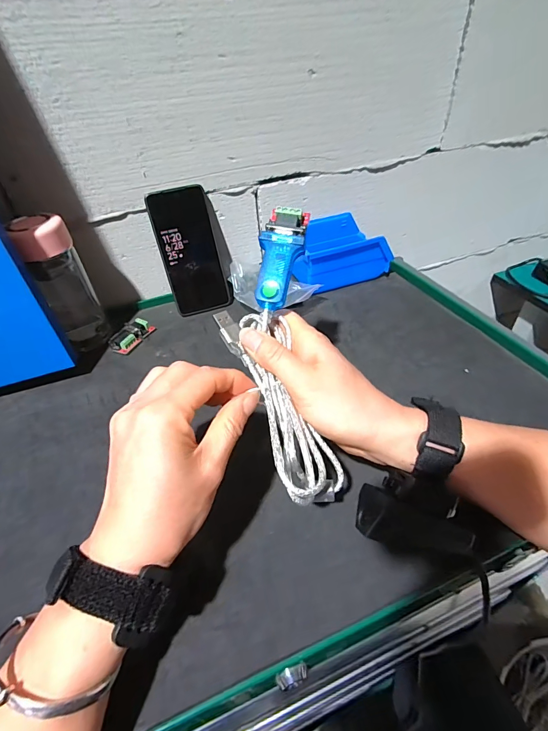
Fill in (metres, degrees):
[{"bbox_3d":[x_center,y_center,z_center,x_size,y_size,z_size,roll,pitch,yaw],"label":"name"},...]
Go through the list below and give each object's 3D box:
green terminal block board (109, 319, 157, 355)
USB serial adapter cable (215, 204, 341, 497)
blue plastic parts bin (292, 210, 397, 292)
[{"bbox_3d":[-0.192,-0.040,0.480,0.035,0.017,0.059,16,46,22],"label":"green terminal block board"},{"bbox_3d":[0.000,-0.013,0.259,0.073,0.035,0.214,-7,76,-1],"label":"USB serial adapter cable"},{"bbox_3d":[0.093,-0.170,0.552,0.132,0.071,0.109,-14,42,-9],"label":"blue plastic parts bin"}]

